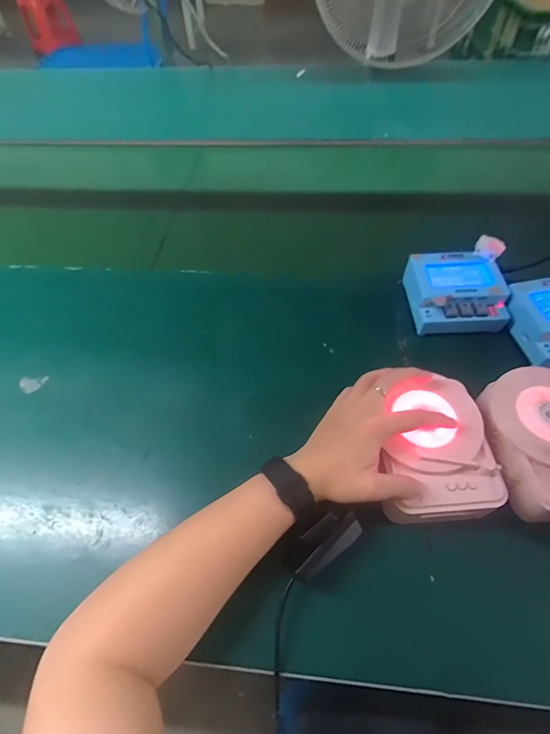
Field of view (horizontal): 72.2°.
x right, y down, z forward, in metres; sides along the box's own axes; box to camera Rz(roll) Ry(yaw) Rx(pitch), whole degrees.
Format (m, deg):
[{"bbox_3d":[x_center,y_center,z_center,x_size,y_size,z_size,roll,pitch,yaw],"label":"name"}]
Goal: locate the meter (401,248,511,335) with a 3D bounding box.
[{"bbox_3d":[0.221,-0.091,0.464,0.102,0.043,0.104,-3,55,0],"label":"meter"}]

